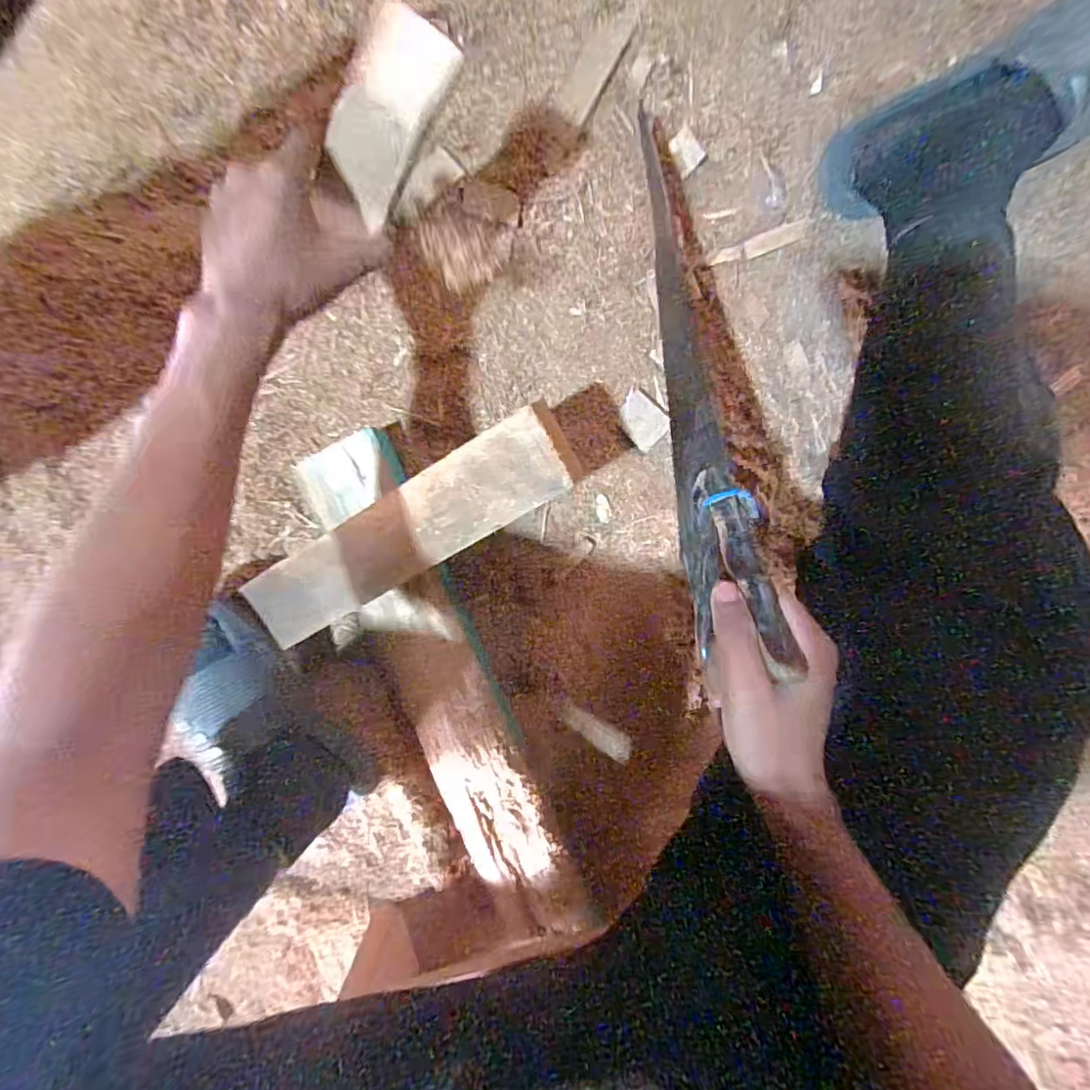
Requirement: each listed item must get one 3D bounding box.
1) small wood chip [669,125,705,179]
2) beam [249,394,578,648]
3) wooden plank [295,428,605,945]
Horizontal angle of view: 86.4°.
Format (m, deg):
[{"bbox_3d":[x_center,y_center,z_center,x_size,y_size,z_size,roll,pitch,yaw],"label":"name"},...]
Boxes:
[{"bbox_3d":[0.130,-0.362,0.535,0.028,0.004,0.034,-37,94,5],"label":"small wood chip"},{"bbox_3d":[-0.112,-0.006,0.454,0.305,0.023,0.064,-28,95,20],"label":"beam"},{"bbox_3d":[-0.094,0.140,0.557,0.102,0.058,0.501,-24,95,4],"label":"wooden plank"}]

